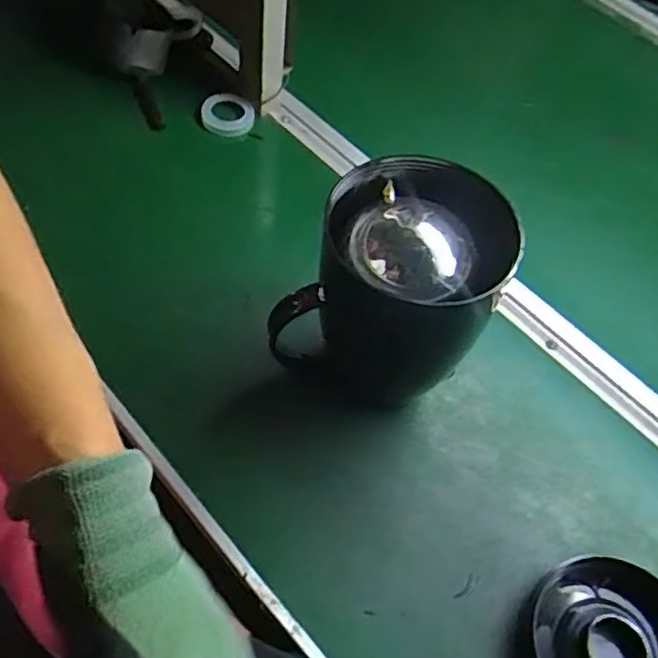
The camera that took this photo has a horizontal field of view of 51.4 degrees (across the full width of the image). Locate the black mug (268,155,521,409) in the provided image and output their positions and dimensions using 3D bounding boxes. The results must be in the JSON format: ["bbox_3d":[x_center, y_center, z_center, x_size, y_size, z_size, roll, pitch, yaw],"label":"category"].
[{"bbox_3d":[0.050,-0.021,0.507,0.134,0.158,0.131,38,60,20],"label":"black mug"}]

